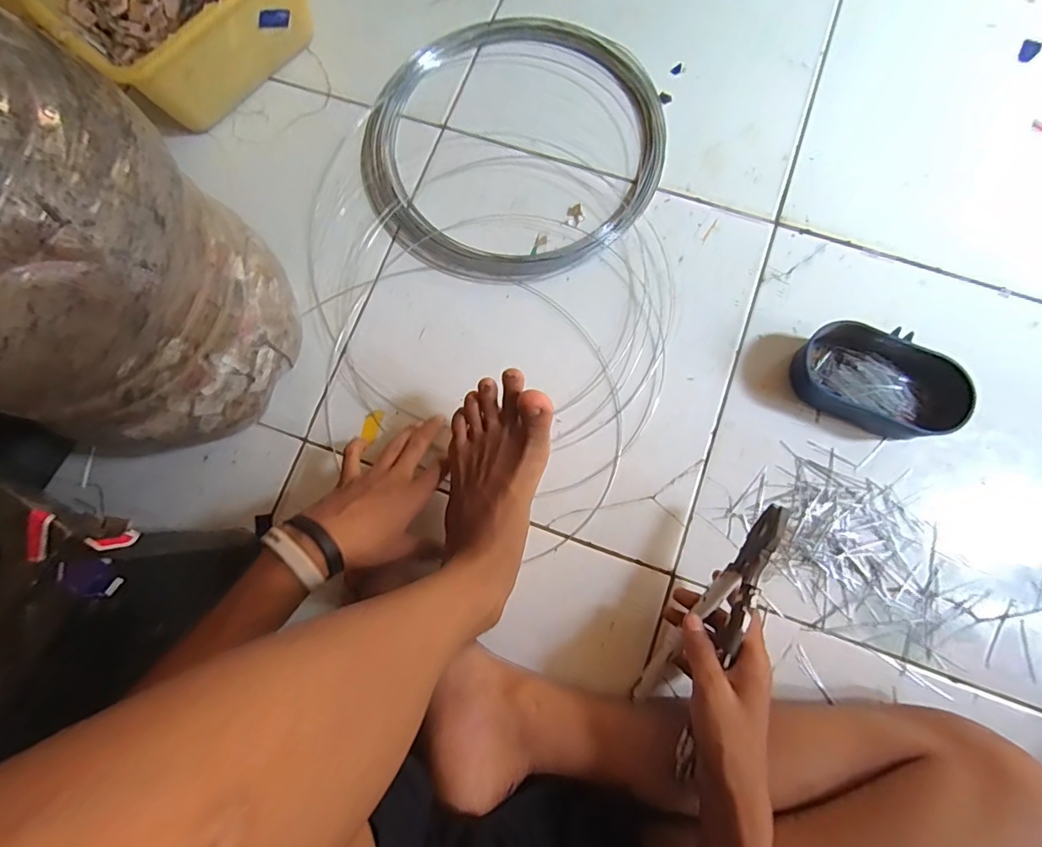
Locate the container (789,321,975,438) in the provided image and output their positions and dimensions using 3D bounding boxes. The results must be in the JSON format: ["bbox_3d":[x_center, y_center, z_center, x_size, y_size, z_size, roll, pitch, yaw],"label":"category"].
[{"bbox_3d":[0.351,-0.044,0.505,0.156,0.044,0.087,22,80,5],"label":"container"}]

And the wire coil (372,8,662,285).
[{"bbox_3d":[-0.004,-0.333,0.592,0.335,0.012,0.356,0,79,1],"label":"wire coil"}]

